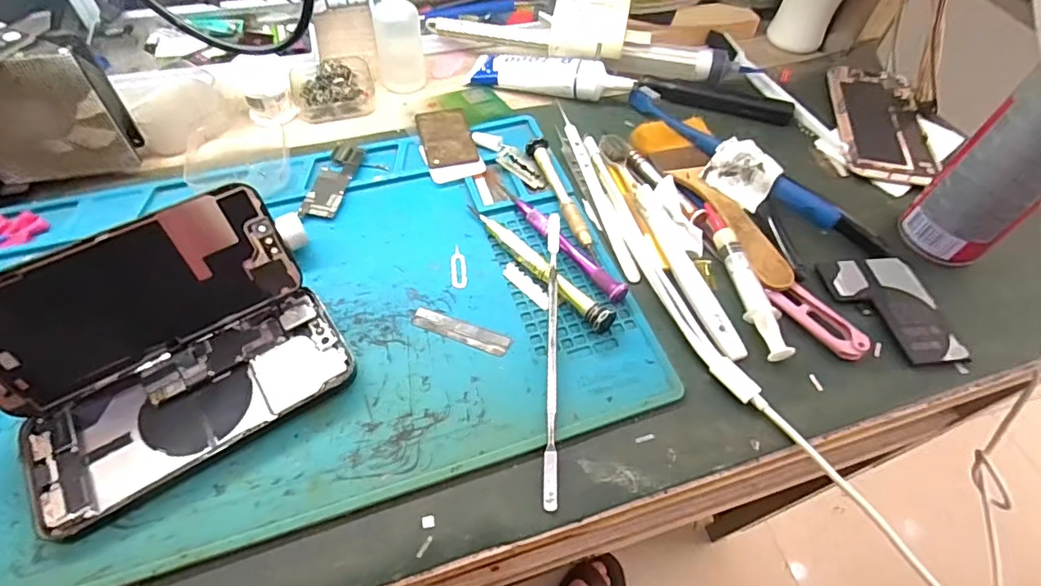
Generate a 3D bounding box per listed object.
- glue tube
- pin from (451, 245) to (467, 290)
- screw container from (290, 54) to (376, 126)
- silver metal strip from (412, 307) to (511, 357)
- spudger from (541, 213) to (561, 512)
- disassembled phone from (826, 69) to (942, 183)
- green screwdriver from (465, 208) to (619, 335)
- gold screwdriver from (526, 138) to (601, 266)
[{"bbox_3d":[0.025,-0.181,0.432,0.135,0.024,0.032,13,56,5],"label":"glue tube"},{"bbox_3d":[-0.038,-0.016,0.327,0.010,0.004,0.032,-3,57,-7],"label":"pin"},{"bbox_3d":[-0.150,-0.166,0.422,0.062,0.024,0.057,-17,59,-15],"label":"screw container"},{"bbox_3d":[-0.034,0.021,0.300,0.056,0.004,0.013,19,57,9],"label":"silver metal strip"},{"bbox_3d":[0.018,0.027,0.289,0.008,0.004,0.170,5,62,-3],"label":"spudger"},{"bbox_3d":[0.295,-0.141,0.432,0.070,0.011,0.142,13,56,5],"label":"disassembled phone"},{"bbox_3d":[0.008,-0.018,0.323,0.120,0.013,0.020,38,61,20],"label":"green screwdriver"},{"bbox_3d":[0.030,-0.065,0.354,0.014,0.013,0.103,-16,59,-14],"label":"gold screwdriver"}]

